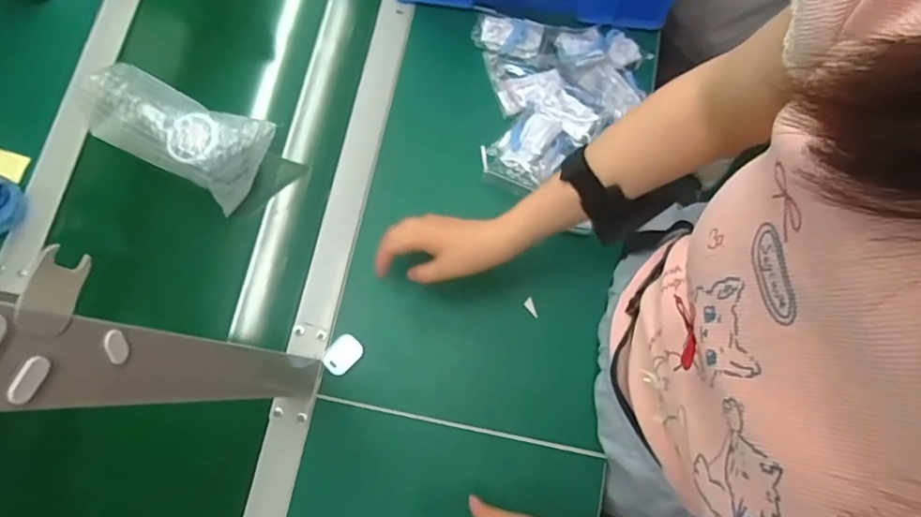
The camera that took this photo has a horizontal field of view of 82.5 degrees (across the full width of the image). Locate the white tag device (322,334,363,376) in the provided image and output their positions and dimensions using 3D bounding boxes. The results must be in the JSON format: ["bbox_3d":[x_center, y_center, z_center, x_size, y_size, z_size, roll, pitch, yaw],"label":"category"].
[{"bbox_3d":[-0.122,0.100,0.545,0.031,0.004,0.041,44,80,10],"label":"white tag device"}]

